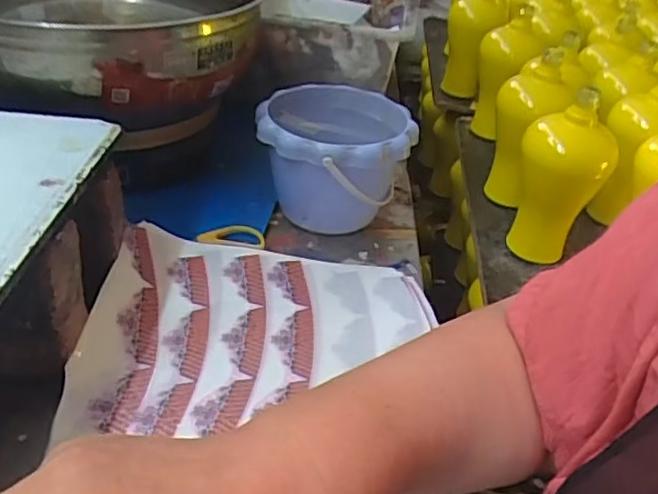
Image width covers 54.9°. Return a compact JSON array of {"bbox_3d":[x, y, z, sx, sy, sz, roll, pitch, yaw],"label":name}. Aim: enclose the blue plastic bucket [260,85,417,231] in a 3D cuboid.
[{"bbox_3d":[0.005,-0.085,0.660,0.150,0.120,0.154,6,34,-4],"label":"blue plastic bucket"}]

